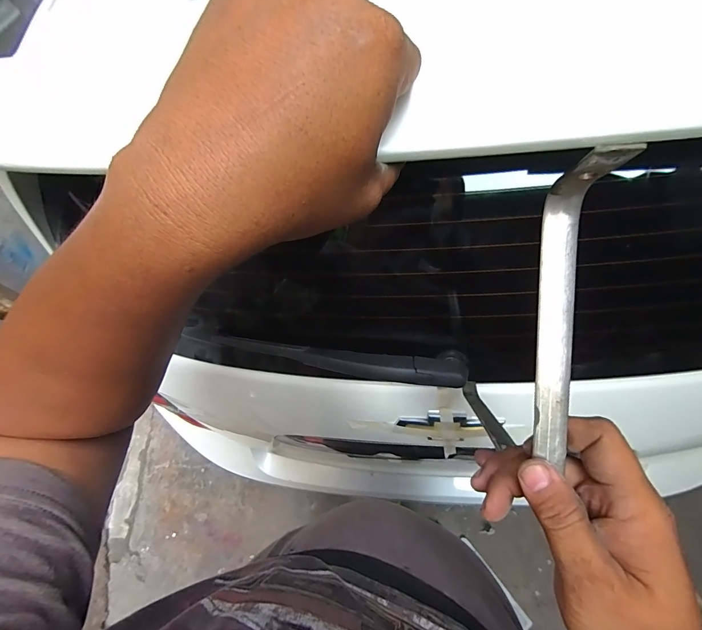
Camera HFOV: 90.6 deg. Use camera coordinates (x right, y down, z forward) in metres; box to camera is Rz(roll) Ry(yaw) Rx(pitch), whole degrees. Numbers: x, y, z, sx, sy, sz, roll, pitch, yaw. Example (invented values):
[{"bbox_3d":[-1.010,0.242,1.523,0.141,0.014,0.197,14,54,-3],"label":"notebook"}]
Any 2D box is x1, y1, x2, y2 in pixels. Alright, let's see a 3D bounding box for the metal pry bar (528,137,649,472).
[{"bbox_3d":[0.121,0.006,0.190,0.020,0.050,0.169,-1,103,3],"label":"metal pry bar"}]

